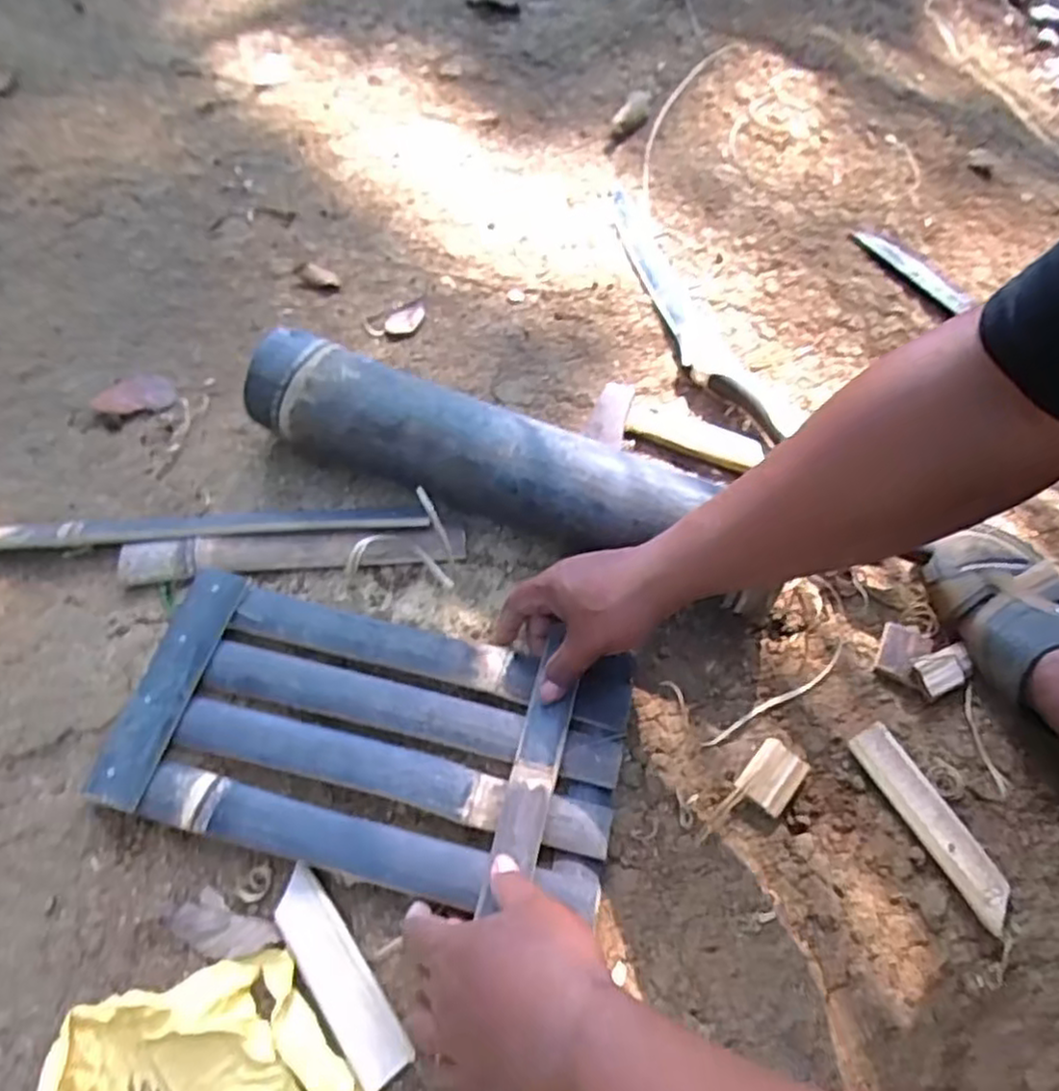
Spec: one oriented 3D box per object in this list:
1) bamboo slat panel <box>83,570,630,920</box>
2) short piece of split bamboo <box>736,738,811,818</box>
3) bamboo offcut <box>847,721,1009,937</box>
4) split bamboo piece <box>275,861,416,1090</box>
[{"bbox_3d":[-0.108,0.131,0.515,0.341,0.027,0.187,14,57,4],"label":"bamboo slat panel"},{"bbox_3d":[0.181,0.171,0.539,0.036,0.012,0.050,40,62,19],"label":"short piece of split bamboo"},{"bbox_3d":[0.291,0.198,0.526,0.036,0.013,0.144,-22,61,-18],"label":"bamboo offcut"},{"bbox_3d":[-0.119,0.262,0.444,0.036,0.016,0.129,-32,65,-23],"label":"split bamboo piece"}]

